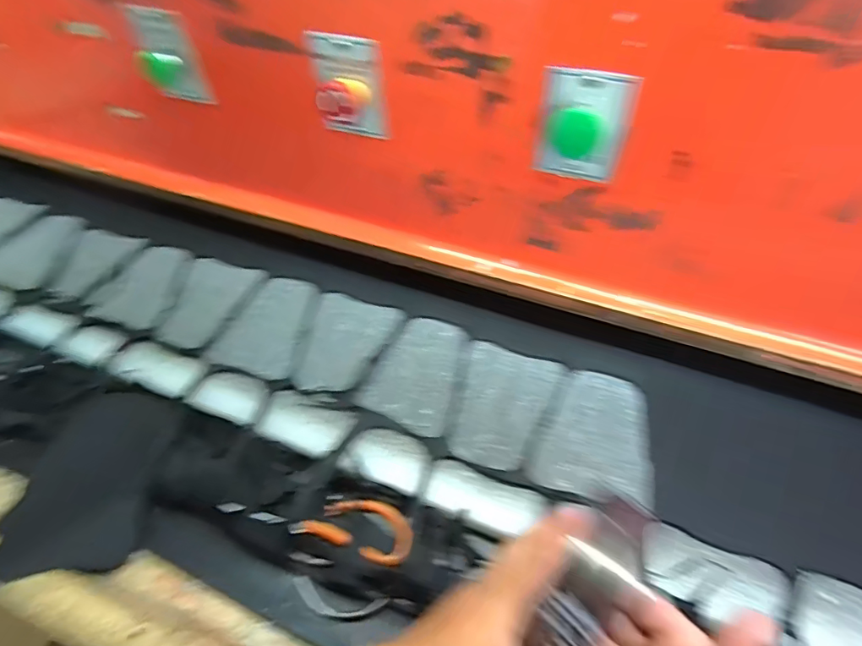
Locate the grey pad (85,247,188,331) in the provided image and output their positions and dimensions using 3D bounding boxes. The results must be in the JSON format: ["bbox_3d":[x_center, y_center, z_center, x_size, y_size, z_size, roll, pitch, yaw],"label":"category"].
[{"bbox_3d":[-0.383,-0.053,0.637,0.098,0.024,0.133,9,58,12],"label":"grey pad"}]

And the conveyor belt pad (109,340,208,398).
[{"bbox_3d":[-0.315,0.051,0.548,0.103,0.013,0.051,15,59,15],"label":"conveyor belt pad"}]

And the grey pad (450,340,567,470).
[{"bbox_3d":[0.076,0.087,0.509,0.099,0.024,0.139,16,60,16],"label":"grey pad"}]

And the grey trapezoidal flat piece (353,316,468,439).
[{"bbox_3d":[-0.008,0.053,0.540,0.098,0.022,0.140,21,61,19],"label":"grey trapezoidal flat piece"}]

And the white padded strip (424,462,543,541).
[{"bbox_3d":[0.049,0.165,0.448,0.107,0.011,0.046,15,60,16],"label":"white padded strip"}]

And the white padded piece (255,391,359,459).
[{"bbox_3d":[-0.132,0.103,0.501,0.098,0.014,0.063,18,60,17],"label":"white padded piece"}]

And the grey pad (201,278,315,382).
[{"bbox_3d":[-0.196,0.000,0.583,0.100,0.012,0.138,13,59,14],"label":"grey pad"}]

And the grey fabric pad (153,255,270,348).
[{"bbox_3d":[-0.292,-0.027,0.610,0.104,0.021,0.134,15,59,16],"label":"grey fabric pad"}]

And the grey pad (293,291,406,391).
[{"bbox_3d":[-0.104,0.024,0.559,0.102,0.016,0.132,15,60,16],"label":"grey pad"}]

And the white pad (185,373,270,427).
[{"bbox_3d":[-0.220,0.079,0.525,0.084,0.009,0.053,15,59,16],"label":"white pad"}]

